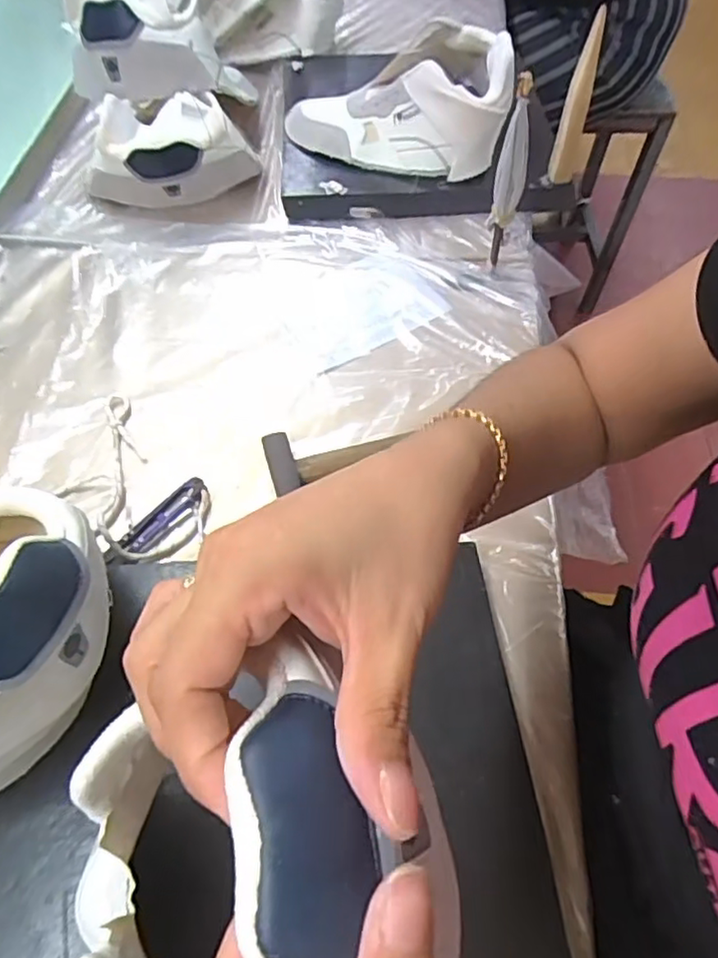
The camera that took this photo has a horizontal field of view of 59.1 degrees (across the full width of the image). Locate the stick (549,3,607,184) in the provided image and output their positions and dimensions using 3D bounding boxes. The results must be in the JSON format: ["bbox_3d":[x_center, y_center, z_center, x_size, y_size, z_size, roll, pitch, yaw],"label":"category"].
[{"bbox_3d":[0.207,-0.352,0.596,0.024,0.148,0.026,17,59,11],"label":"stick"}]

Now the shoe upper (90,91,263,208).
[{"bbox_3d":[-0.197,-0.334,0.650,0.168,0.087,0.079,1,57,1],"label":"shoe upper"}]

